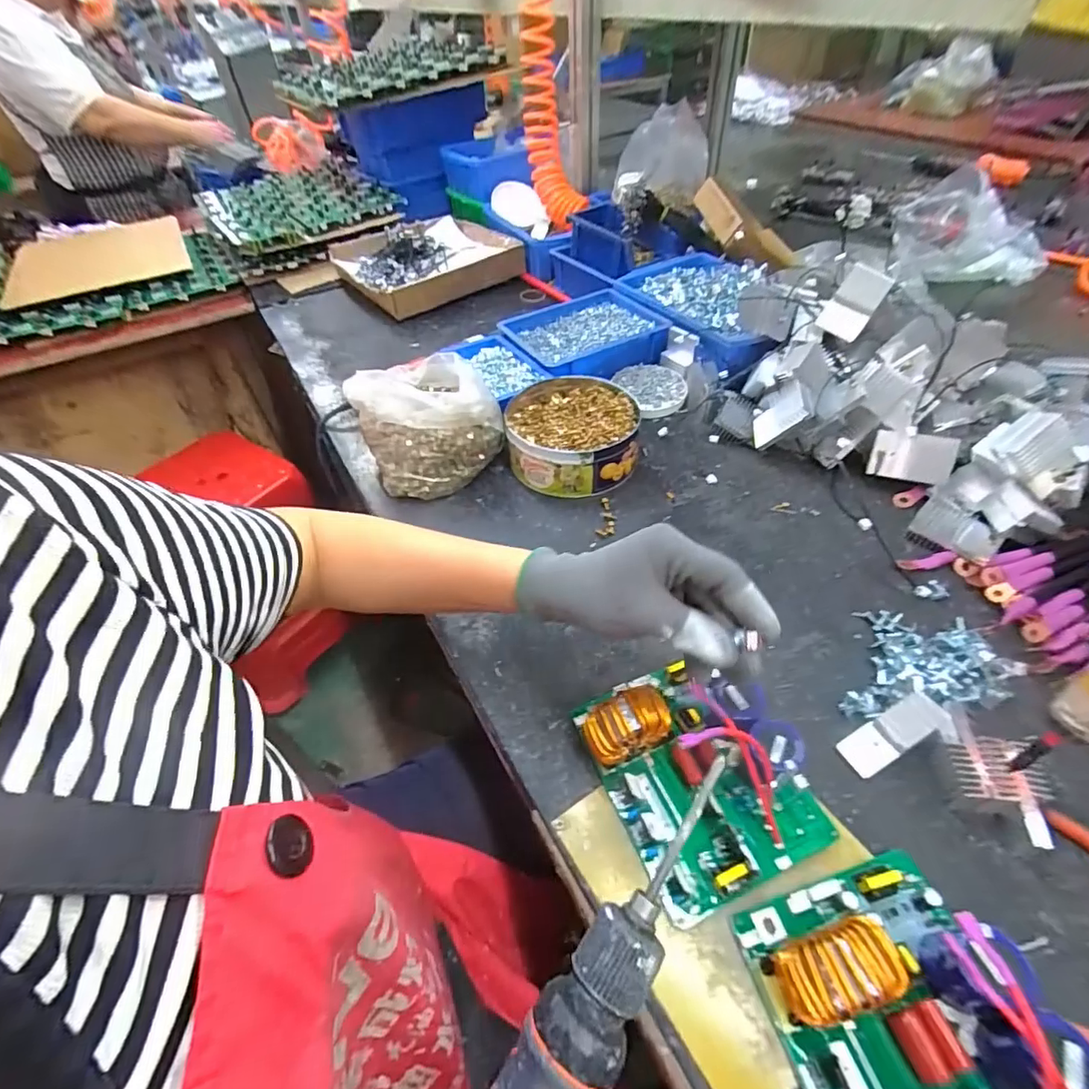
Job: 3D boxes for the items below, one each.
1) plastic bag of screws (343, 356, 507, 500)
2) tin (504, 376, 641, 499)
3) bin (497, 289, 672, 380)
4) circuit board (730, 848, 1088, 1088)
[{"bbox_3d":[-0.133,-0.142,0.597,0.142,0.107,0.142,-25,50,-17],"label":"plastic bag of screws"},{"bbox_3d":[0.032,-0.124,0.605,0.144,0.058,0.148,-3,47,3],"label":"tin"},{"bbox_3d":[0.056,-0.289,0.734,0.193,0.049,0.160,-27,52,-18],"label":"bin"},{"bbox_3d":[0.187,0.236,0.254,0.123,0.071,0.162,-15,48,-9],"label":"circuit board"}]

